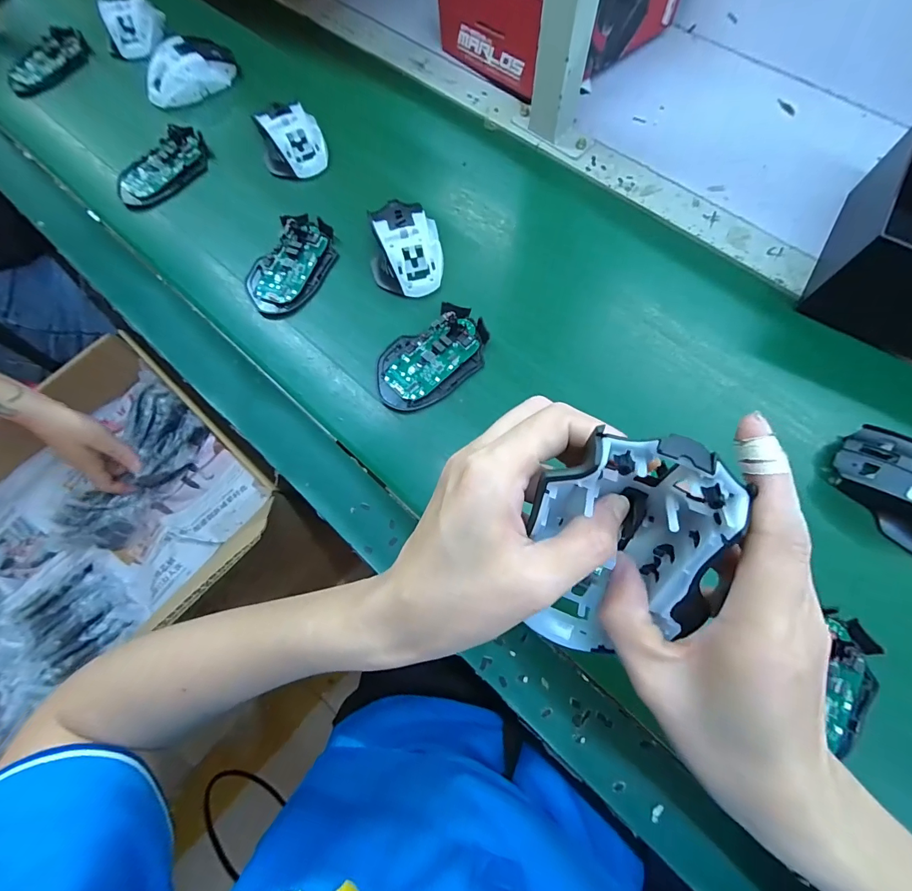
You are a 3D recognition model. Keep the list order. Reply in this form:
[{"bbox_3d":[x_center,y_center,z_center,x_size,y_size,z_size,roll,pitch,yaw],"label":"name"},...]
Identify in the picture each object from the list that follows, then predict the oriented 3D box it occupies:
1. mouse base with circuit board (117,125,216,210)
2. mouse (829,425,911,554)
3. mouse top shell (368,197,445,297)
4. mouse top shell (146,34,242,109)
[{"bbox_3d":[-0.335,-0.318,0.472,0.114,0.026,0.058,-42,75,-12],"label":"mouse base with circuit board"},{"bbox_3d":[0.354,0.037,0.318,0.062,0.039,0.114,-33,73,-10],"label":"mouse"},{"bbox_3d":[-0.051,-0.204,0.415,0.069,0.035,0.106,-8,71,-1],"label":"mouse top shell"},{"bbox_3d":[-0.331,-0.467,0.516,0.120,0.040,0.069,-43,75,-13],"label":"mouse top shell"}]

